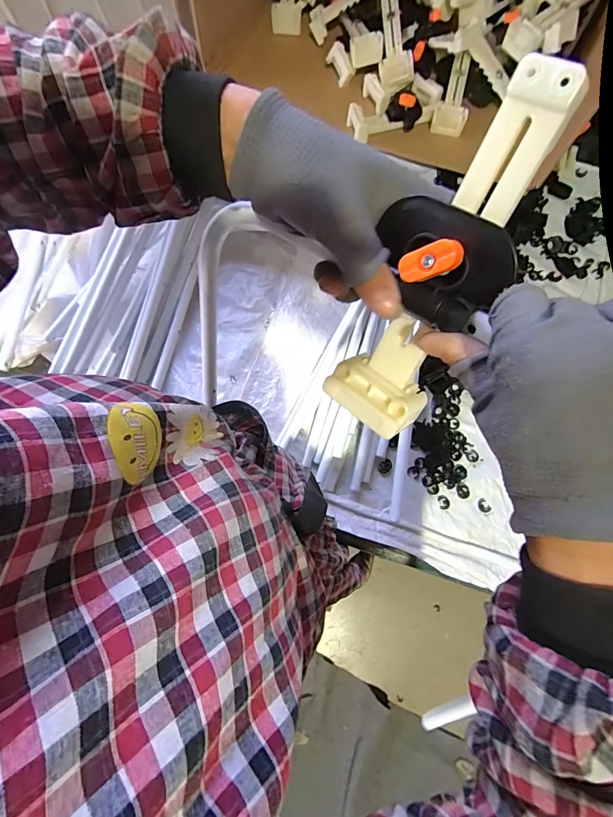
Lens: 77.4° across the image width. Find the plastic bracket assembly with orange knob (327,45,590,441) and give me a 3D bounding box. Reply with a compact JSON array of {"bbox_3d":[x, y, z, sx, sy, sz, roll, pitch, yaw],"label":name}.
[{"bbox_3d":[0.070,-0.073,0.212,0.066,0.043,0.192,28,123,6],"label":"plastic bracket assembly with orange knob"}]

